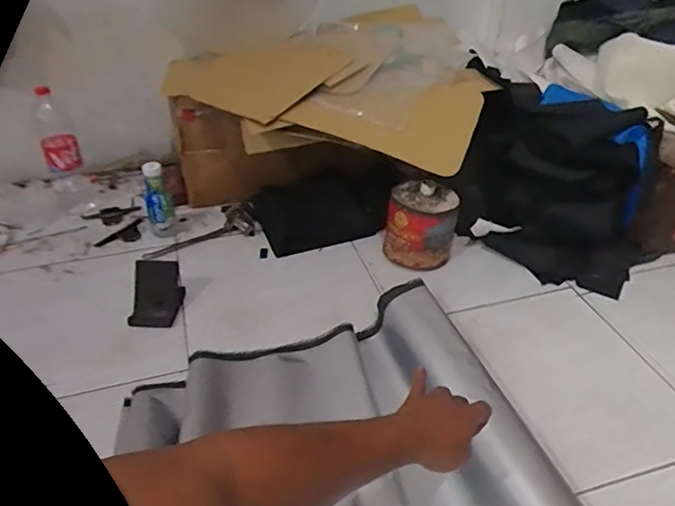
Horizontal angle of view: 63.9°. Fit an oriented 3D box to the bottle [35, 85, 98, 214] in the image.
[{"bbox_3d":[-0.622,-0.220,1.222,0.081,0.273,0.095,-21,42,-26],"label":"bottle"}]

